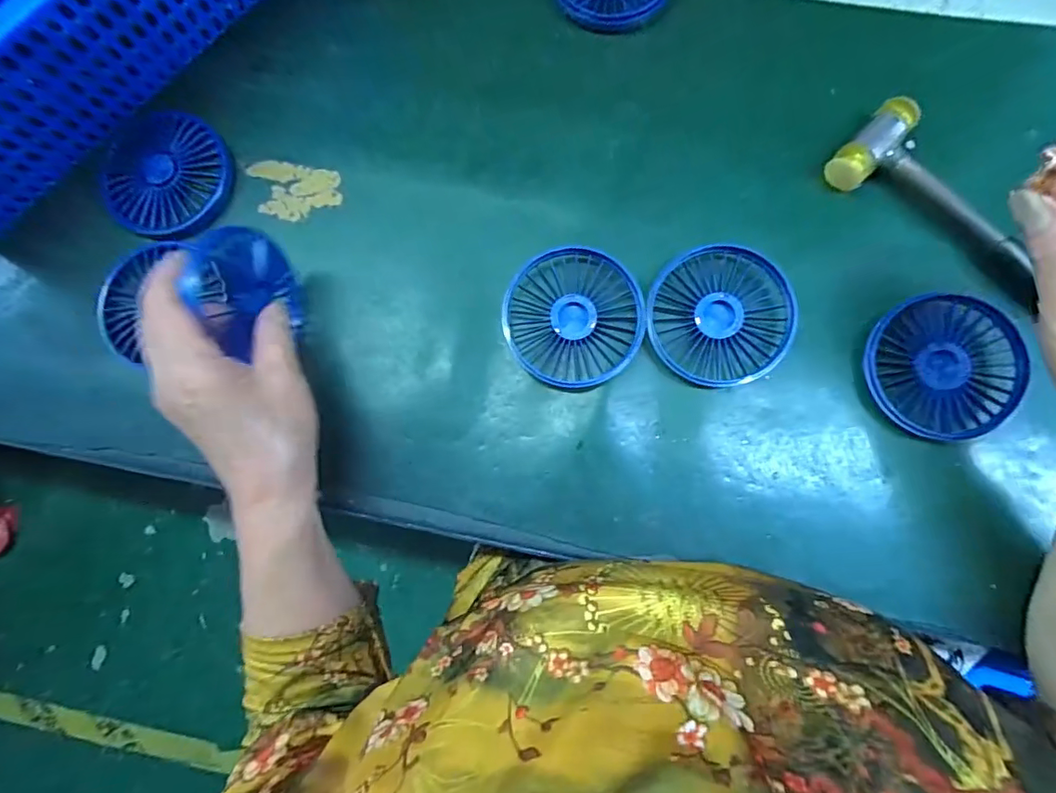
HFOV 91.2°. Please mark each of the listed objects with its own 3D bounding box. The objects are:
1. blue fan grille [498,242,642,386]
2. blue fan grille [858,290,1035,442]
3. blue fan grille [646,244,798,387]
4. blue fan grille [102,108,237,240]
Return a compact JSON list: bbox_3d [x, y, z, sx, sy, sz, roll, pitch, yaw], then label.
[{"bbox_3d":[0.030,-0.051,0.333,0.086,0.014,0.084,0,84,3],"label":"blue fan grille"},{"bbox_3d":[0.255,-0.017,0.317,0.092,0.021,0.082,21,86,5],"label":"blue fan grille"},{"bbox_3d":[0.121,-0.050,0.326,0.086,0.017,0.083,0,84,3],"label":"blue fan grille"},{"bbox_3d":[-0.253,-0.156,0.367,0.081,0.018,0.088,0,84,3],"label":"blue fan grille"}]

